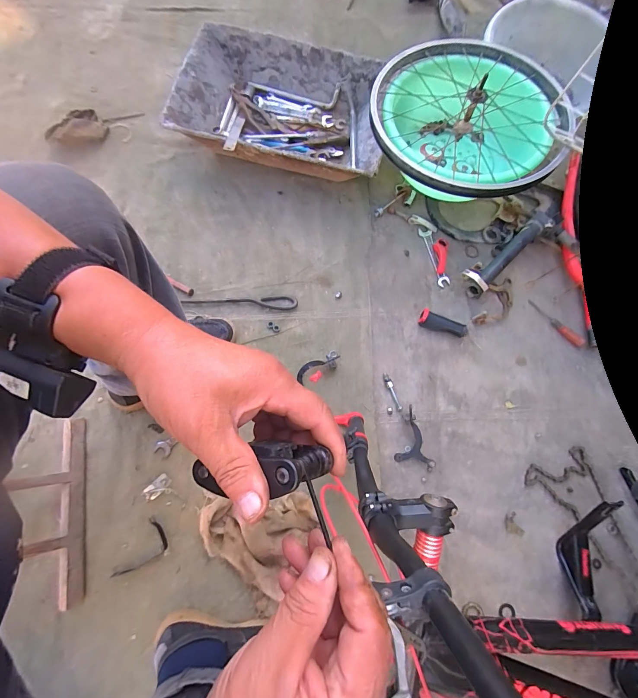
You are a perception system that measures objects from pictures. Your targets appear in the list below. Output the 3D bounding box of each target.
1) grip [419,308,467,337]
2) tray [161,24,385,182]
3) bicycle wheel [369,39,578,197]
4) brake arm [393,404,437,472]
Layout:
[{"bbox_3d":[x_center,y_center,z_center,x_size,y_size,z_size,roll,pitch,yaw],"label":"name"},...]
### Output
[{"bbox_3d":[0.270,-0.051,0.745,0.104,0.026,0.036,21,76,4],"label":"grip"},{"bbox_3d":[-0.082,-0.552,0.822,0.483,0.121,0.311,15,76,3],"label":"tray"},{"bbox_3d":[0.305,-0.495,0.679,0.393,0.114,0.390,0,76,-2],"label":"bicycle wheel"},{"bbox_3d":[0.204,0.179,0.684,0.079,0.021,0.110,18,76,3],"label":"brake arm"}]

